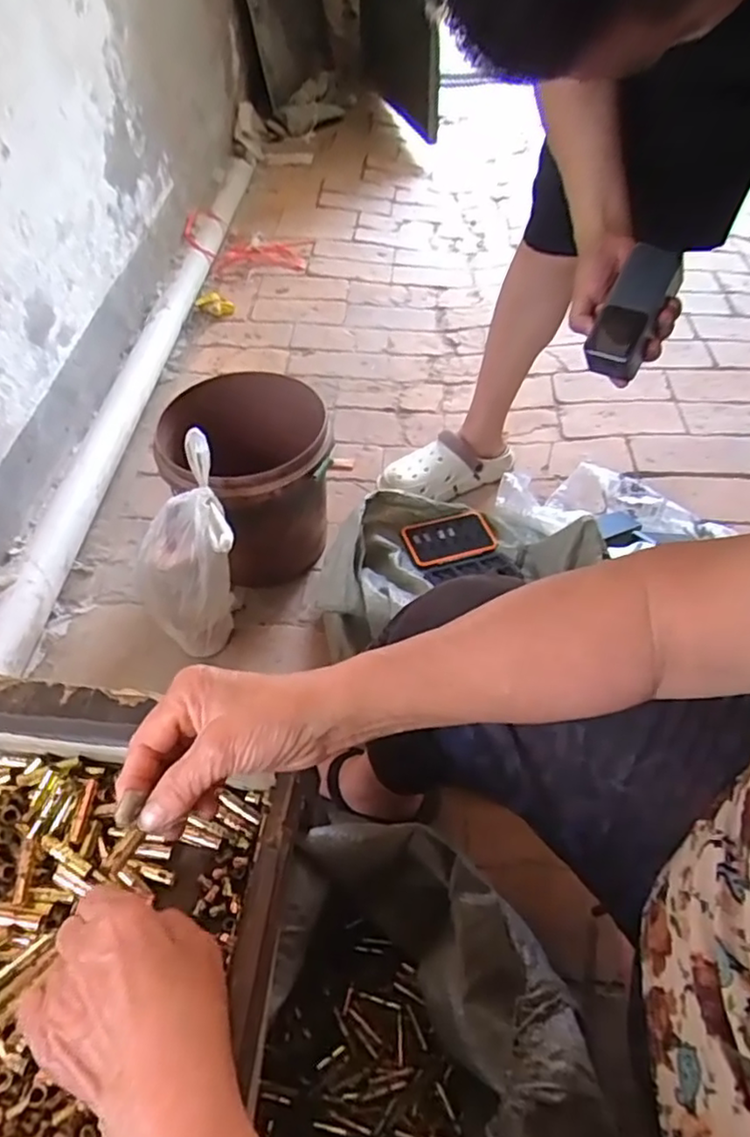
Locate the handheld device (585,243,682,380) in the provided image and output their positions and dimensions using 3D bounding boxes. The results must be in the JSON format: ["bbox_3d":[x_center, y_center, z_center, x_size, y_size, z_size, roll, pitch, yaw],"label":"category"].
[{"bbox_3d":[0.282,-0.280,0.713,0.050,0.045,0.136,30,101,24],"label":"handheld device"}]

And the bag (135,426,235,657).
[{"bbox_3d":[-0.267,0.000,0.939,0.140,0.326,0.132,-14,51,-11],"label":"bag"}]

